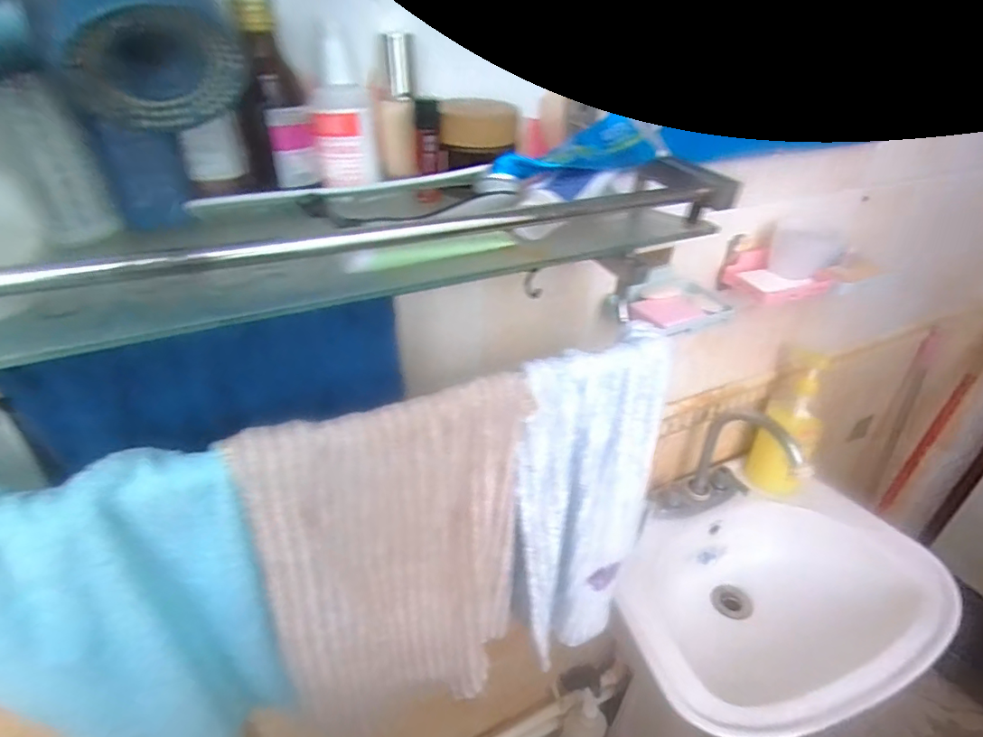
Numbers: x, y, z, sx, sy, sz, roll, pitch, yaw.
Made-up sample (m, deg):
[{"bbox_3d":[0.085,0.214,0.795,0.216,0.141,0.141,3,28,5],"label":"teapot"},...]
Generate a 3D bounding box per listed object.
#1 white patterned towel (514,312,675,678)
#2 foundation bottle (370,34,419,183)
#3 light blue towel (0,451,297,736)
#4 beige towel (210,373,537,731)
[{"bbox_3d":[0.097,0.144,0.536,0.084,0.362,0.166,27,42,33],"label":"white patterned towel"},{"bbox_3d":[-0.072,-0.194,0.383,0.030,0.094,0.030,-4,34,-8],"label":"foundation bottle"},{"bbox_3d":[-0.264,0.227,0.403,0.180,0.393,0.046,-9,35,-15],"label":"light blue towel"},{"bbox_3d":[-0.077,0.198,0.472,0.225,0.381,0.063,-11,36,-18],"label":"beige towel"}]

